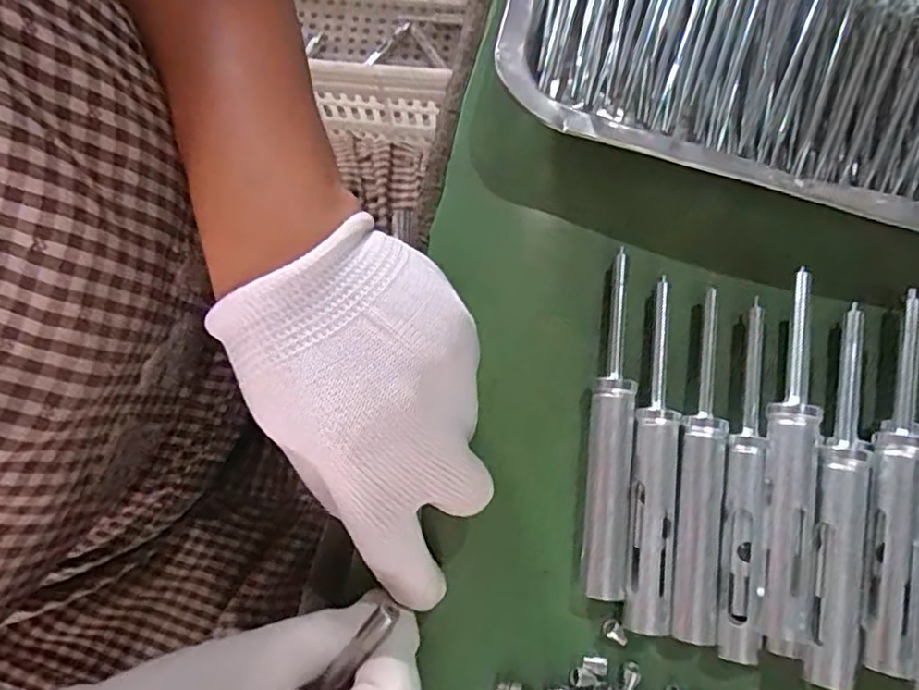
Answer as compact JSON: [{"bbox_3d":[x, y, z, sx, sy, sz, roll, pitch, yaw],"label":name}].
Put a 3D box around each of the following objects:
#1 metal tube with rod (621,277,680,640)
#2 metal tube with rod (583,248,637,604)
[{"bbox_3d":[0.082,0.045,0.264,0.017,0.013,0.141,7,77,3],"label":"metal tube with rod"},{"bbox_3d":[0.064,0.033,0.267,0.017,0.015,0.140,4,77,2],"label":"metal tube with rod"}]

